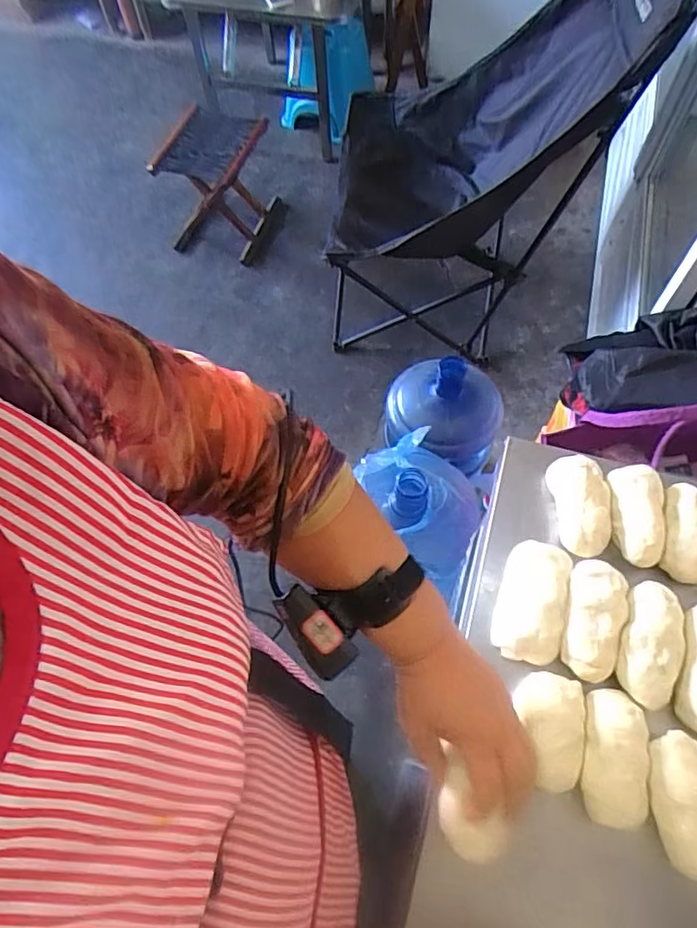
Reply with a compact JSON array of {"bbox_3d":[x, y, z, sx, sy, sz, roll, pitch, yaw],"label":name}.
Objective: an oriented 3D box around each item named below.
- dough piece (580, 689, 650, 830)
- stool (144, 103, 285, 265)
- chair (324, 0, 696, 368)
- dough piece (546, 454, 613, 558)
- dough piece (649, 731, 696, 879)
[{"bbox_3d":[0.204,0.223,0.432,0.046,0.027,0.093,5,64,5],"label":"dough piece"},{"bbox_3d":[-0.393,-0.832,1.729,0.295,0.368,0.295,21,66,12],"label":"stool"},{"bbox_3d":[0.267,-0.692,1.341,0.596,0.820,0.606,6,64,5],"label":"chair"},{"bbox_3d":[0.221,0.043,0.538,0.046,0.048,0.099,-5,63,0],"label":"dough piece"},{"bbox_3d":[0.256,0.252,0.417,0.054,0.029,0.092,2,64,3],"label":"dough piece"}]

